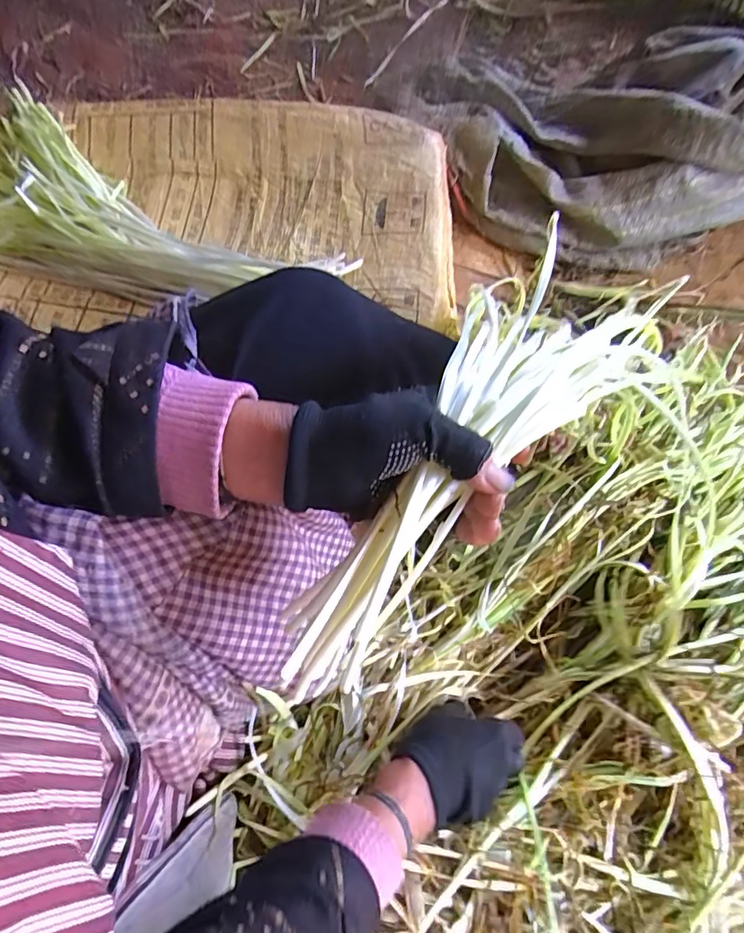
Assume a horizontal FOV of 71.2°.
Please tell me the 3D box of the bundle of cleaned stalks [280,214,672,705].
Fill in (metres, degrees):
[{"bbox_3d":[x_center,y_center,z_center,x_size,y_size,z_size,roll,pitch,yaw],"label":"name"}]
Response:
[{"bbox_3d":[0.050,0.003,0.310,0.106,0.055,0.303,37,80,10],"label":"bundle of cleaned stalks"}]

